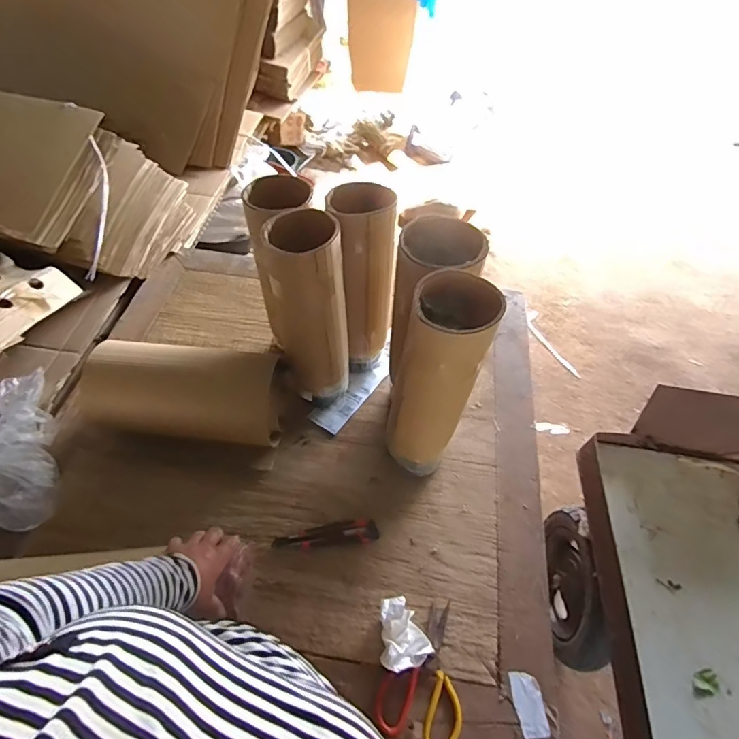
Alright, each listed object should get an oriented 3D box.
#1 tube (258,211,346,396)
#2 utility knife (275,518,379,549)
[{"bbox_3d":[-0.111,-0.100,0.856,0.117,0.346,0.142,-15,57,-15],"label":"tube"},{"bbox_3d":[-0.077,0.300,0.848,0.183,0.011,0.038,-4,55,-8],"label":"utility knife"}]

